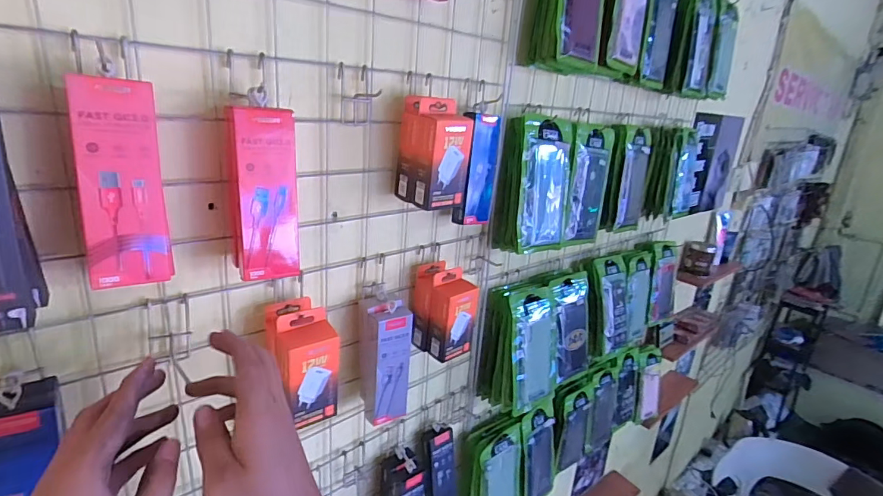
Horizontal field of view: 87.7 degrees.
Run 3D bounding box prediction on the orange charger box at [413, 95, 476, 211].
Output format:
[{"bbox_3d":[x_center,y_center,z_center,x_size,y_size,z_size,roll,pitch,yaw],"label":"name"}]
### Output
[{"bbox_3d":[0.000,-0.111,0.547,0.063,0.119,0.043,-8,21,-38],"label":"orange charger box"}]

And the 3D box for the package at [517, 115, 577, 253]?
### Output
[{"bbox_3d":[0.175,-0.100,0.735,0.125,0.212,0.025,-7,13,-36],"label":"package"}]

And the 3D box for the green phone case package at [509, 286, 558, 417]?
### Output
[{"bbox_3d":[0.165,0.179,0.813,0.124,0.211,0.016,-7,6,-41],"label":"green phone case package"}]

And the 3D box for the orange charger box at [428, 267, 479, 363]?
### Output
[{"bbox_3d":[0.015,0.095,0.650,0.059,0.117,0.043,-8,21,-38],"label":"orange charger box"}]

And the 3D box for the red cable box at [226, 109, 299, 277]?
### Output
[{"bbox_3d":[-0.158,-0.047,0.412,0.057,0.148,0.016,-5,20,-32],"label":"red cable box"}]

